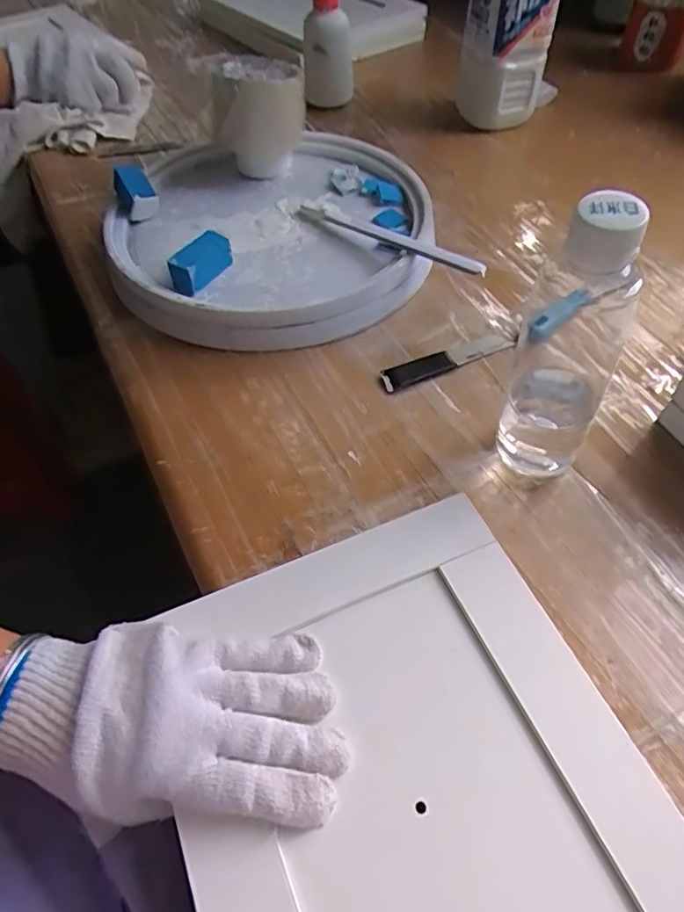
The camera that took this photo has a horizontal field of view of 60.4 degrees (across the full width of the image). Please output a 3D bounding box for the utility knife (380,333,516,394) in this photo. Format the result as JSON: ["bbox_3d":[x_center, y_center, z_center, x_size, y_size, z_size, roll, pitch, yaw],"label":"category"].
[{"bbox_3d":[0.084,-0.078,0.466,0.112,0.006,0.024,-21,57,-15],"label":"utility knife"}]

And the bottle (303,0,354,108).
[{"bbox_3d":[-0.014,-0.496,0.689,0.056,0.151,0.059,17,56,11],"label":"bottle"}]

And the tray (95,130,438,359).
[{"bbox_3d":[-0.064,-0.203,0.535,0.273,0.041,0.258,0,54,0],"label":"tray"}]

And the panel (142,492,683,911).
[{"bbox_3d":[0.038,0.169,0.283,0.216,0.019,0.285,-19,56,-14],"label":"panel"}]

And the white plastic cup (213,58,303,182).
[{"bbox_3d":[-0.080,-0.326,0.567,0.088,0.090,0.070,-5,54,-4],"label":"white plastic cup"}]

